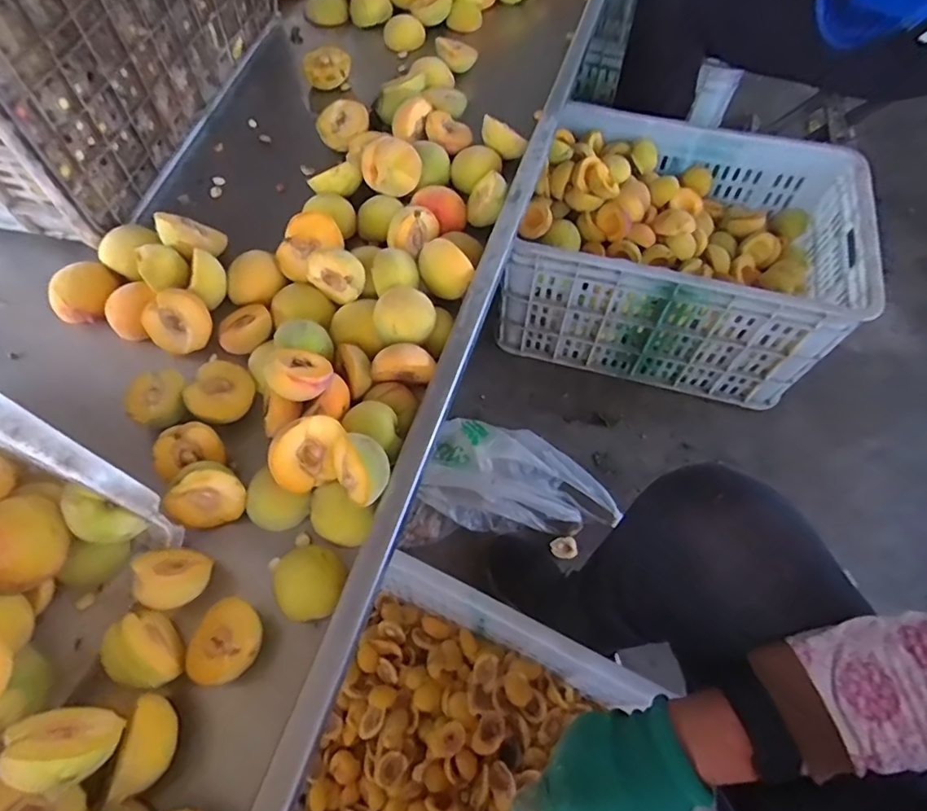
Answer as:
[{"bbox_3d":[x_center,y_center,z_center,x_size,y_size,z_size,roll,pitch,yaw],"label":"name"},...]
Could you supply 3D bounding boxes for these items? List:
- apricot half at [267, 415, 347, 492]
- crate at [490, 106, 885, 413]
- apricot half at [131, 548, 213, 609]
[{"bbox_3d":[-0.128,0.036,0.435,0.055,0.059,0.025,-1,15,-29],"label":"apricot half"},{"bbox_3d":[0.380,-0.279,0.970,0.509,0.290,0.438,20,64,9],"label":"crate"},{"bbox_3d":[-0.220,0.131,0.408,0.051,0.028,0.043,15,56,-29],"label":"apricot half"}]

